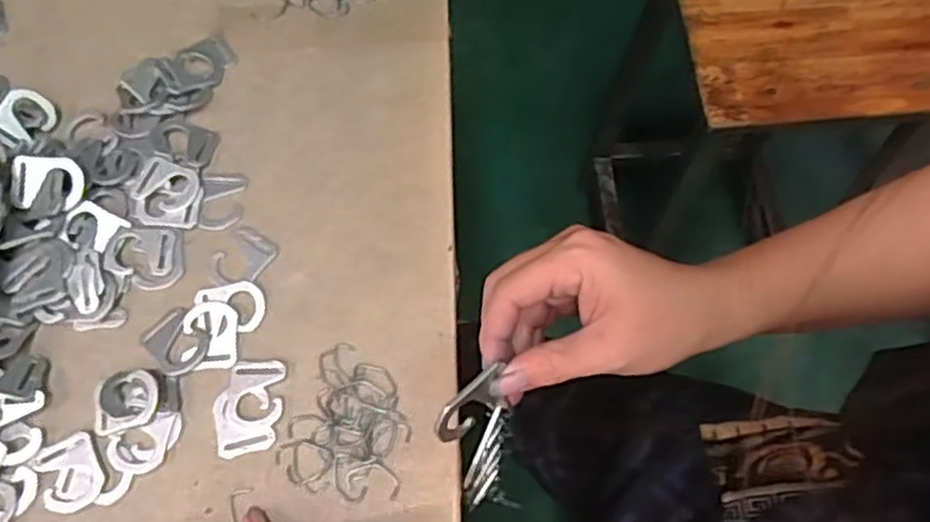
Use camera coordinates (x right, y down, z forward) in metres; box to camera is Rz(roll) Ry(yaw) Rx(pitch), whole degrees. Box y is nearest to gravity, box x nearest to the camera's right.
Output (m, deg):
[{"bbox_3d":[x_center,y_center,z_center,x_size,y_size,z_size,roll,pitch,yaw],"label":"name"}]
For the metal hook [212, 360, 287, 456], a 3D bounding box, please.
[{"bbox_3d":[-0.133,0.089,0.465,0.040,0.004,0.058,-1,65,1],"label":"metal hook"}]

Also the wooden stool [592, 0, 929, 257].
[{"bbox_3d":[0.391,-0.163,1.093,0.304,0.588,0.305,-4,64,-1],"label":"wooden stool"}]

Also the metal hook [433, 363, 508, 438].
[{"bbox_3d":[0.003,0.066,0.350,0.040,0.028,0.004,-35,49,-18],"label":"metal hook"}]

